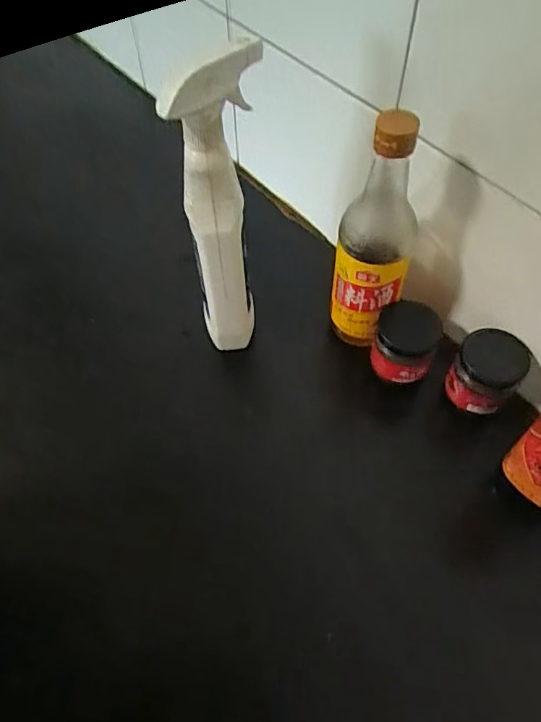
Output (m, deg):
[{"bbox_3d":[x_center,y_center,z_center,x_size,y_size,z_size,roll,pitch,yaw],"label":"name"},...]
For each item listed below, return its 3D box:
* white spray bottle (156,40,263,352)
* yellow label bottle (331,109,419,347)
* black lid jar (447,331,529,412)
[{"bbox_3d":[-0.042,-0.123,0.467,0.064,0.285,0.076,0,57,1],"label":"white spray bottle"},{"bbox_3d":[0.093,-0.104,0.473,0.066,0.236,0.059,17,59,12],"label":"yellow label bottle"},{"bbox_3d":[0.200,0.010,0.495,0.058,0.061,0.054,-1,57,1],"label":"black lid jar"}]

